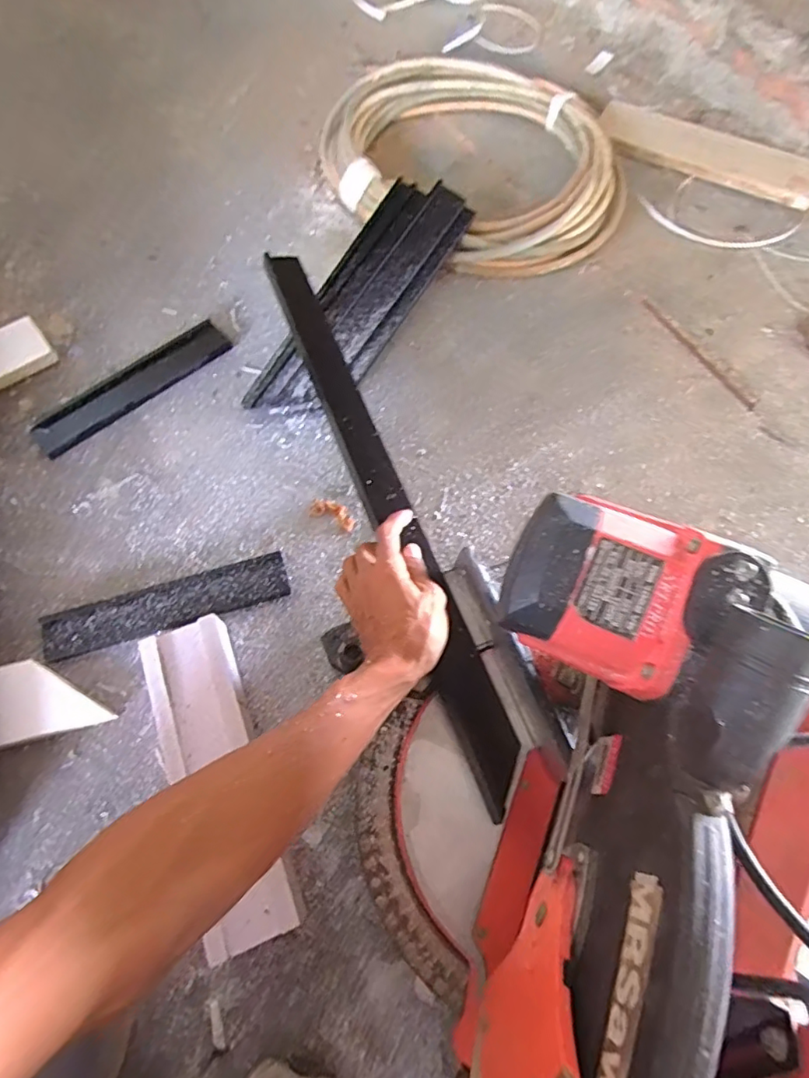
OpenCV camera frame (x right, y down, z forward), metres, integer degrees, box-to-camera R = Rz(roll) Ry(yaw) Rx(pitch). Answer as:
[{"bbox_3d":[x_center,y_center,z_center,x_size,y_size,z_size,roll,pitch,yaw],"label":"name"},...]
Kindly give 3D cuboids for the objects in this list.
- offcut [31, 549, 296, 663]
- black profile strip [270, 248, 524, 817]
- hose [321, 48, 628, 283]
[{"bbox_3d":[-0.249,0.072,0.591,0.248,0.024,0.050,-16,69,-8],"label":"offcut"},{"bbox_3d":[-0.026,-0.061,0.564,0.057,0.042,0.626,-20,71,-10],"label":"black profile strip"},{"bbox_3d":[0.121,-0.601,0.875,0.462,0.056,0.436,1,68,-2],"label":"hose"}]

